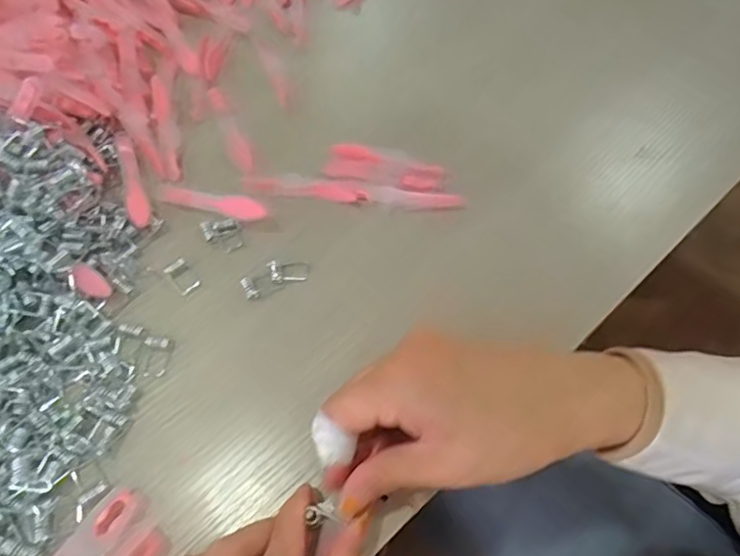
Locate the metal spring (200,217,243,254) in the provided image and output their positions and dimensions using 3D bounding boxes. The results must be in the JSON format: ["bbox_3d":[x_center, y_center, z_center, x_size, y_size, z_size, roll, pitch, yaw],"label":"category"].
[{"bbox_3d":[-0.094,-0.027,0.363,0.023,0.006,0.022,-14,63,-6],"label":"metal spring"}]

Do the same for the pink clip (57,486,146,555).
[{"bbox_3d":[-0.140,0.137,0.275,0.026,0.011,0.076,33,68,17],"label":"pink clip"}]

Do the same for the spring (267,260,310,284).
[{"bbox_3d":[-0.049,-0.005,0.349,0.024,0.008,0.014,-9,63,-3],"label":"spring"}]

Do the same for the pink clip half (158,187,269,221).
[{"bbox_3d":[-0.104,-0.050,0.369,0.077,0.014,0.016,13,64,8],"label":"pink clip half"}]

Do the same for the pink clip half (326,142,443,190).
[{"bbox_3d":[0.009,-0.074,0.378,0.075,0.006,0.024,14,64,9],"label":"pink clip half"}]

